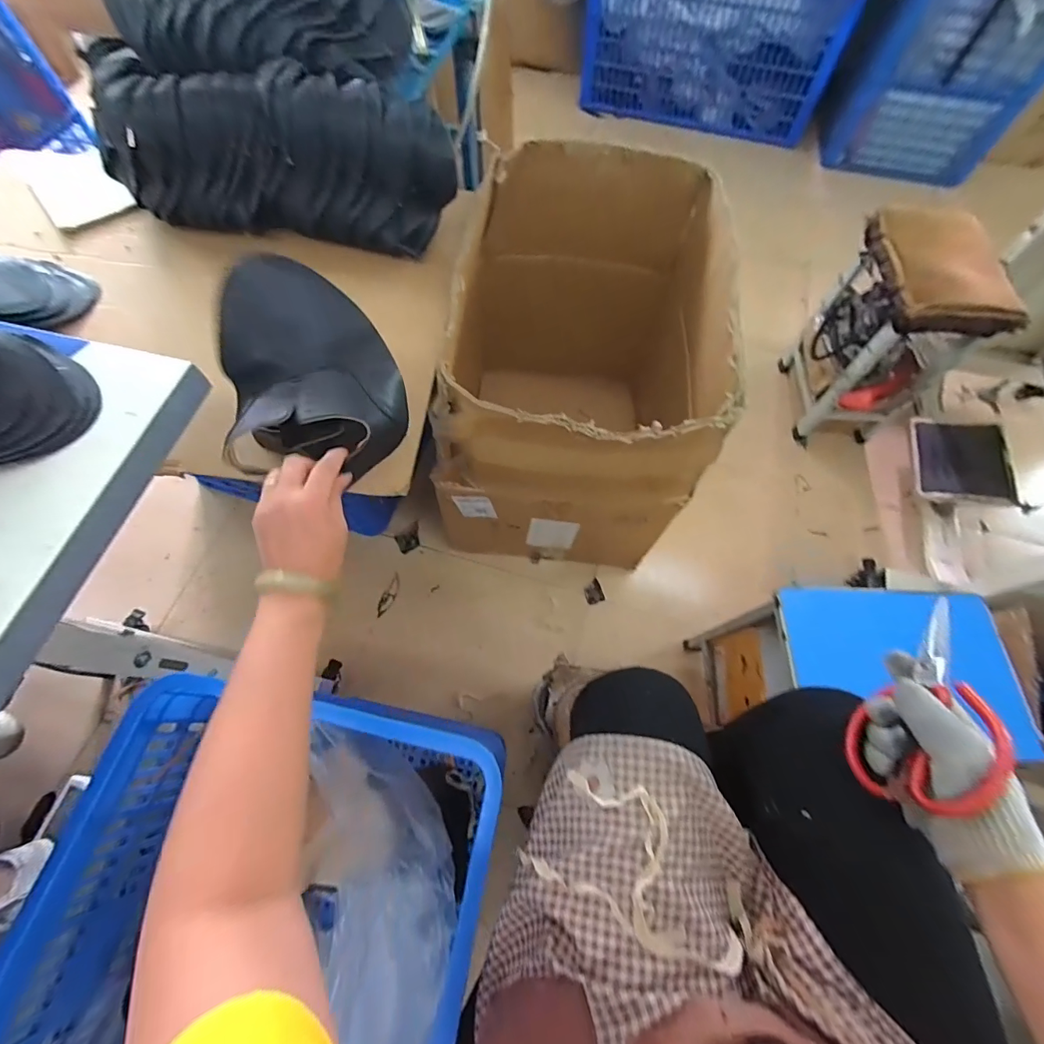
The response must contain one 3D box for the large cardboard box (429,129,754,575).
[{"bbox_3d":[0.125,-0.350,1.035,0.541,0.614,0.779,1,66,0],"label":"large cardboard box"}]

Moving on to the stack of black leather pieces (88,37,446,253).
[{"bbox_3d":[-0.380,-0.565,0.696,0.556,0.176,0.131,10,67,4],"label":"stack of black leather pieces"}]

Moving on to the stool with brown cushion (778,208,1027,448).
[{"bbox_3d":[0.962,-0.481,1.179,0.285,0.481,0.328,6,66,2],"label":"stool with brown cushion"}]

